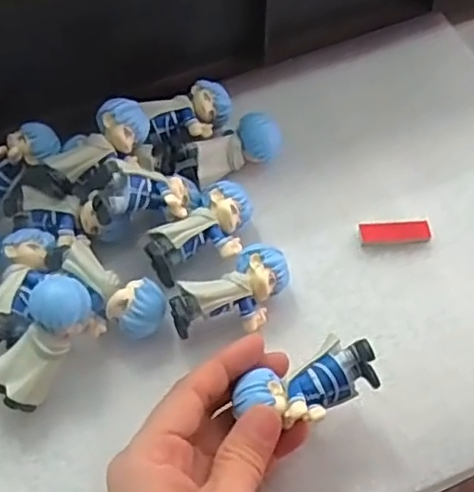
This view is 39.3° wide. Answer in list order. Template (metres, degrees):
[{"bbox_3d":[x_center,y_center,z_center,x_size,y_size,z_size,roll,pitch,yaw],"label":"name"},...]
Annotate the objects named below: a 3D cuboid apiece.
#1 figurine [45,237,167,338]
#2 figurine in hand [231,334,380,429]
[{"bbox_3d":[-0.063,0.021,0.329,0.063,0.031,0.025,33,65,22],"label":"figurine"},{"bbox_3d":[0.030,0.057,0.276,0.060,0.020,0.030,-15,58,-13],"label":"figurine in hand"}]

